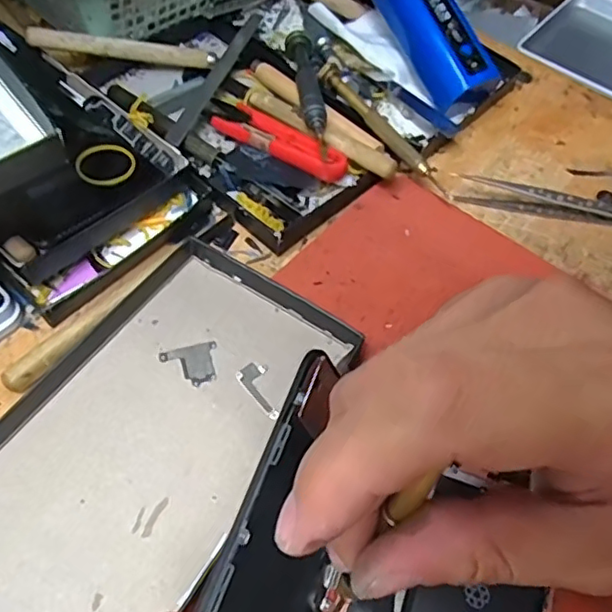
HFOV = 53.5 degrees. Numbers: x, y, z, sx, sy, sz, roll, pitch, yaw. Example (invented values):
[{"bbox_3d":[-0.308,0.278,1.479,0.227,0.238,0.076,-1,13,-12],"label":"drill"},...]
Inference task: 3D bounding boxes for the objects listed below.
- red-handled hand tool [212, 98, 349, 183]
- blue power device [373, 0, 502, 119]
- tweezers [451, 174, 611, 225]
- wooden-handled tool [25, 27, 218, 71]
[{"bbox_3d":[-0.017,-0.093,0.330,0.092,0.014,0.025,32,61,15],"label":"red-handled hand tool"},{"bbox_3d":[0.066,-0.174,0.353,0.027,0.035,0.127,-29,86,-20],"label":"blue power device"},{"bbox_3d":[0.144,-0.054,0.323,0.124,0.012,0.011,10,58,2],"label":"tweezers"},{"bbox_3d":[-0.105,-0.149,0.352,0.103,0.009,0.009,2,58,-17],"label":"wooden-handled tool"}]

